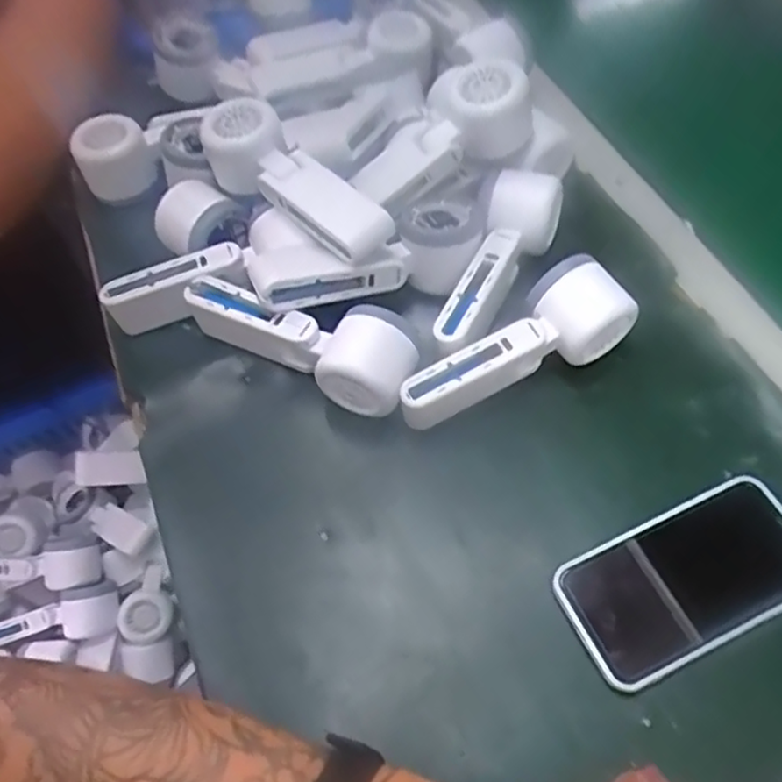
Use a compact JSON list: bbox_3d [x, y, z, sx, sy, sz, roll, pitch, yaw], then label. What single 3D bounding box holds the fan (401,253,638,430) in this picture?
[{"bbox_3d":[0.081,-0.026,0.447,0.159,0.052,0.050,-31,62,-14],"label":"fan"}]

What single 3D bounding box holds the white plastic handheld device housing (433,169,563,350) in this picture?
[{"bbox_3d":[0.076,-0.090,0.479,0.052,0.041,0.163,20,62,15],"label":"white plastic handheld device housing"}]

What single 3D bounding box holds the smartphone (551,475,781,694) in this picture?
[{"bbox_3d":[0.170,0.106,0.389,0.145,0.007,0.075,-24,60,-10],"label":"smartphone"}]

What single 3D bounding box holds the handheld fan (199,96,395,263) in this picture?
[{"bbox_3d":[-0.068,-0.146,0.473,0.062,0.050,0.151,-41,65,-20],"label":"handheld fan"}]

